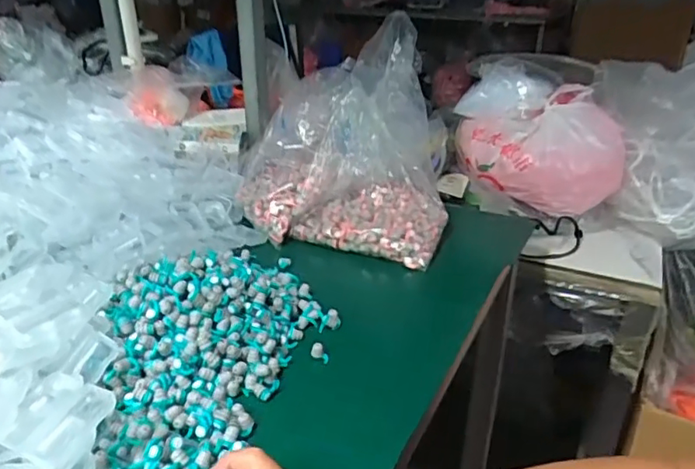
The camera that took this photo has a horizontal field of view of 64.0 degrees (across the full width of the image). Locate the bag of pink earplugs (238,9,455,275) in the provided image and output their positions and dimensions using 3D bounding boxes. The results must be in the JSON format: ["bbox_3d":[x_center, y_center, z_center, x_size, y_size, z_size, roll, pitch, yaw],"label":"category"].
[{"bbox_3d":[-0.011,-0.129,0.740,0.281,0.221,0.265,3,26,5],"label":"bag of pink earplugs"}]

